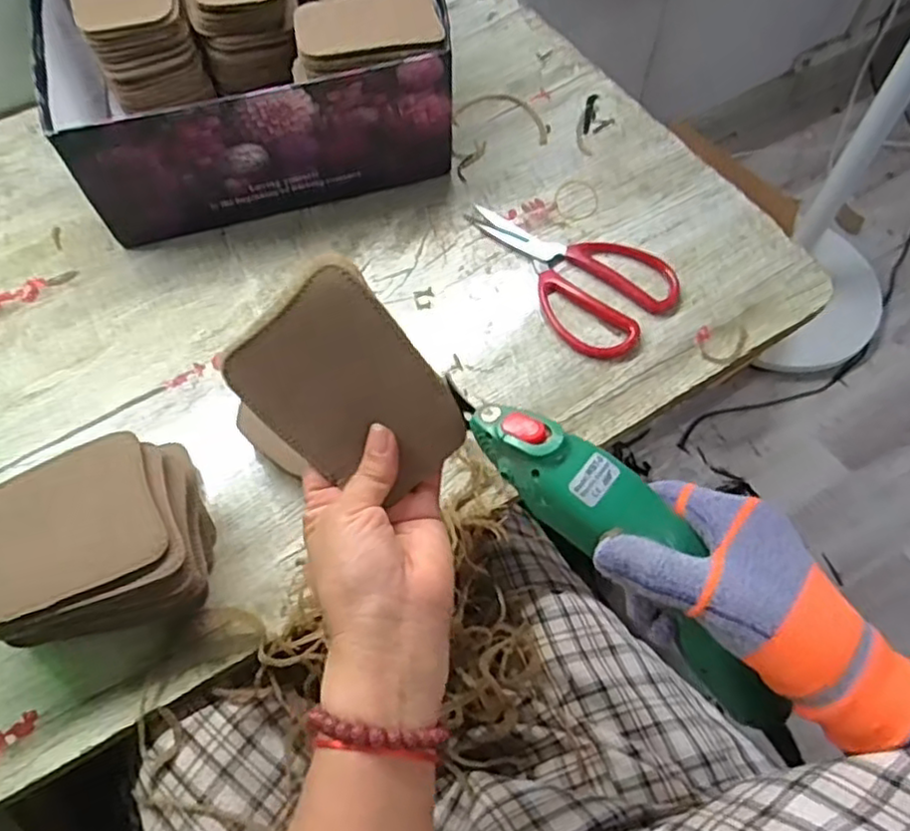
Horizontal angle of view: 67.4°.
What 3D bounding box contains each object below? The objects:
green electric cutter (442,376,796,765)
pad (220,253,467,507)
[{"bbox_3d":[0.094,0.077,0.345,0.042,0.051,0.243,-44,96,-18],"label":"green electric cutter"},{"bbox_3d":[-0.055,-0.012,0.361,0.088,0.011,0.119,-40,101,14],"label":"pad"}]

